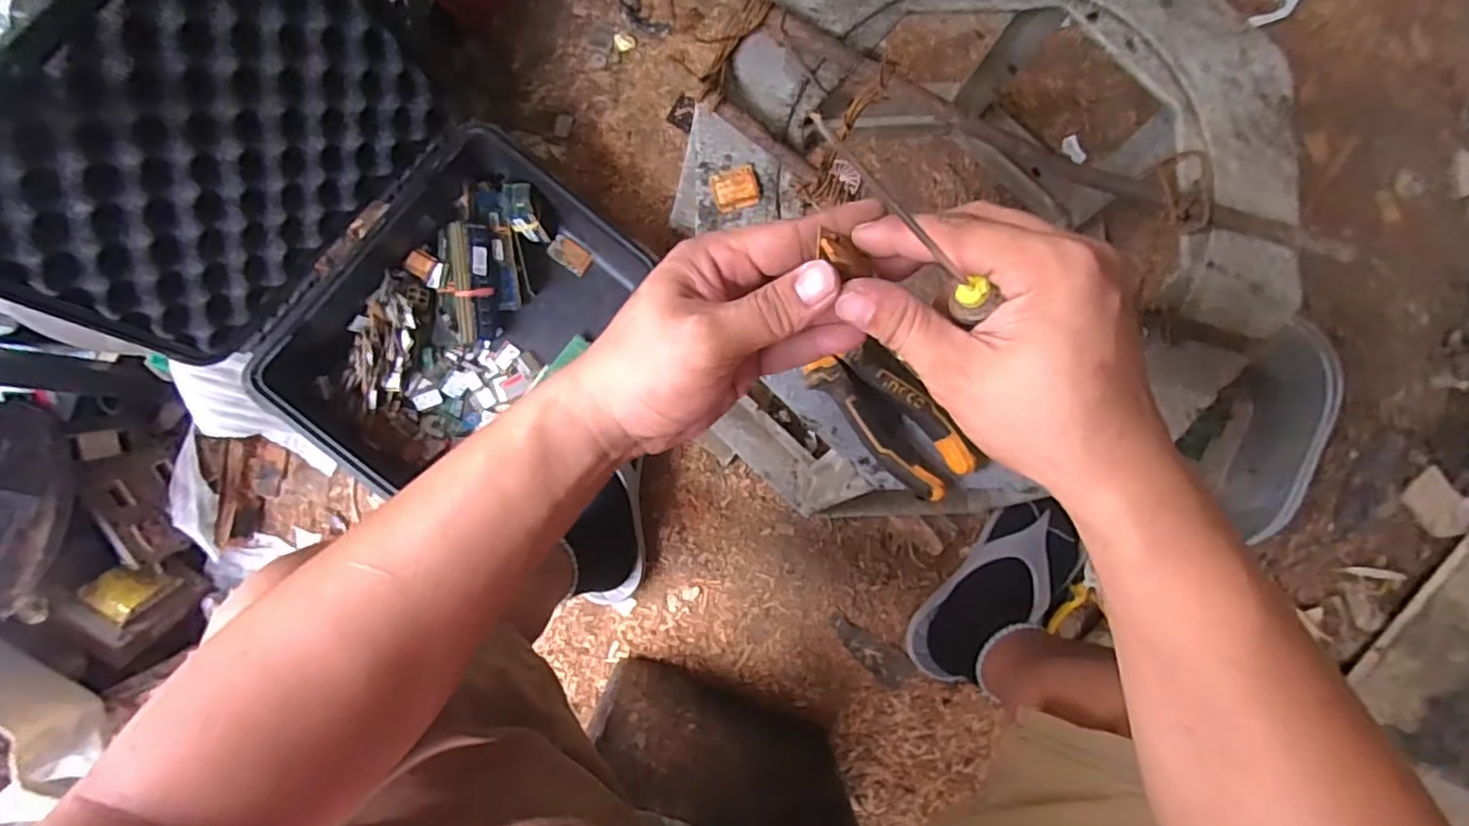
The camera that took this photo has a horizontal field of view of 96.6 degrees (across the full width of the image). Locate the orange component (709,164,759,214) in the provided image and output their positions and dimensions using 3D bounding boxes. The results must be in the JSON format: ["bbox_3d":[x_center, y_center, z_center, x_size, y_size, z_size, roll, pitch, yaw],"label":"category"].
[{"bbox_3d":[0.001,-0.148,0.433,0.029,0.005,0.026,-17,87,2],"label":"orange component"}]

